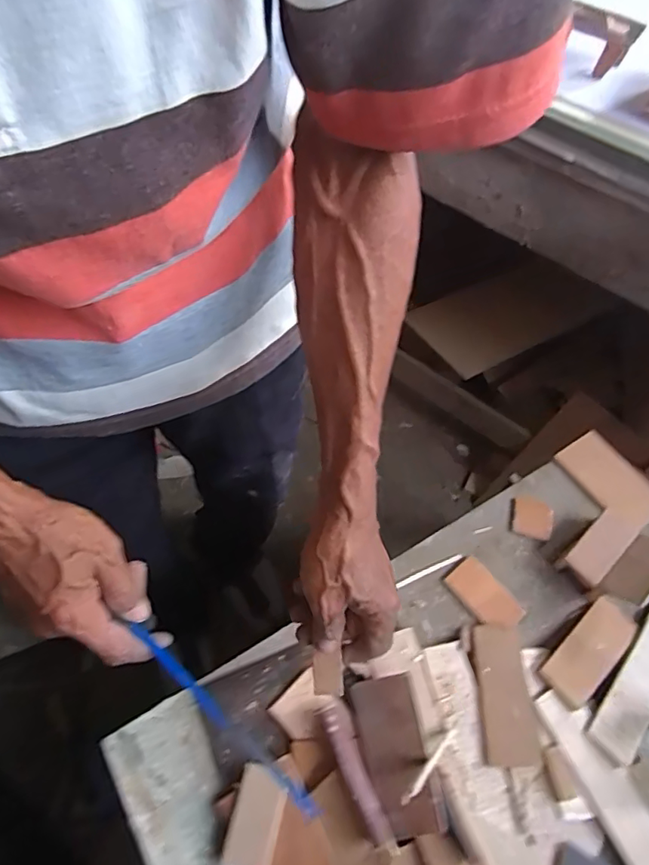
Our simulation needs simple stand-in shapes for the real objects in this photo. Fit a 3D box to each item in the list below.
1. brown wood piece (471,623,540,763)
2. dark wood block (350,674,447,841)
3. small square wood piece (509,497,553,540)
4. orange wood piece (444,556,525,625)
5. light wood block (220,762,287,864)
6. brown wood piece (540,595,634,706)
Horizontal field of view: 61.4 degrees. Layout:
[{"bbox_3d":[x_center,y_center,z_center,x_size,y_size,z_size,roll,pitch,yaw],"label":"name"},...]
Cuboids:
[{"bbox_3d":[0.158,0.230,0.484,0.045,0.006,0.111,2,60,-3],"label":"brown wood piece"},{"bbox_3d":[0.058,0.258,0.442,0.050,0.015,0.111,-17,65,11],"label":"dark wood block"},{"bbox_3d":[0.219,0.090,0.579,0.044,0.008,0.043,18,61,6],"label":"small square wood piece"},{"bbox_3d":[0.154,0.157,0.529,0.039,0.008,0.071,-33,68,-21],"label":"orange wood piece"},{"bbox_3d":[-0.052,0.293,0.414,0.036,0.009,0.065,14,60,4],"label":"light wood block"},{"bbox_3d":[0.246,0.201,0.504,0.115,0.017,0.045,-35,68,-21],"label":"brown wood piece"}]

